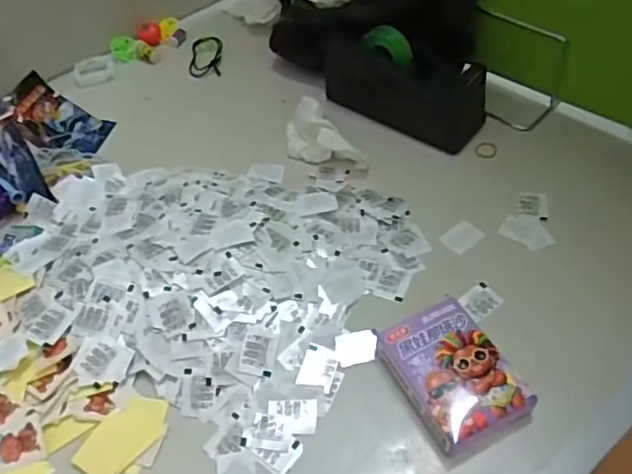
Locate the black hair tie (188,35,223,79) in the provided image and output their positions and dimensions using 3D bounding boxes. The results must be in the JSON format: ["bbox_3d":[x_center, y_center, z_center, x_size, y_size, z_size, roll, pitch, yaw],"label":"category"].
[{"bbox_3d":[-0.121,-0.198,0.688,0.035,0.009,0.062,-3,50,1],"label":"black hair tie"}]

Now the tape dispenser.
[{"bbox_3d":[0.080,-0.143,0.581,0.152,0.071,0.051,30,58,25],"label":"tape dispenser"}]

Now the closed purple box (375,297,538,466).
[{"bbox_3d":[0.092,0.094,0.423,0.069,0.026,0.097,-24,53,-16],"label":"closed purple box"}]

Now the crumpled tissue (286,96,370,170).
[{"bbox_3d":[0.004,-0.092,0.568,0.091,0.036,0.043,33,59,26],"label":"crumpled tissue"}]

